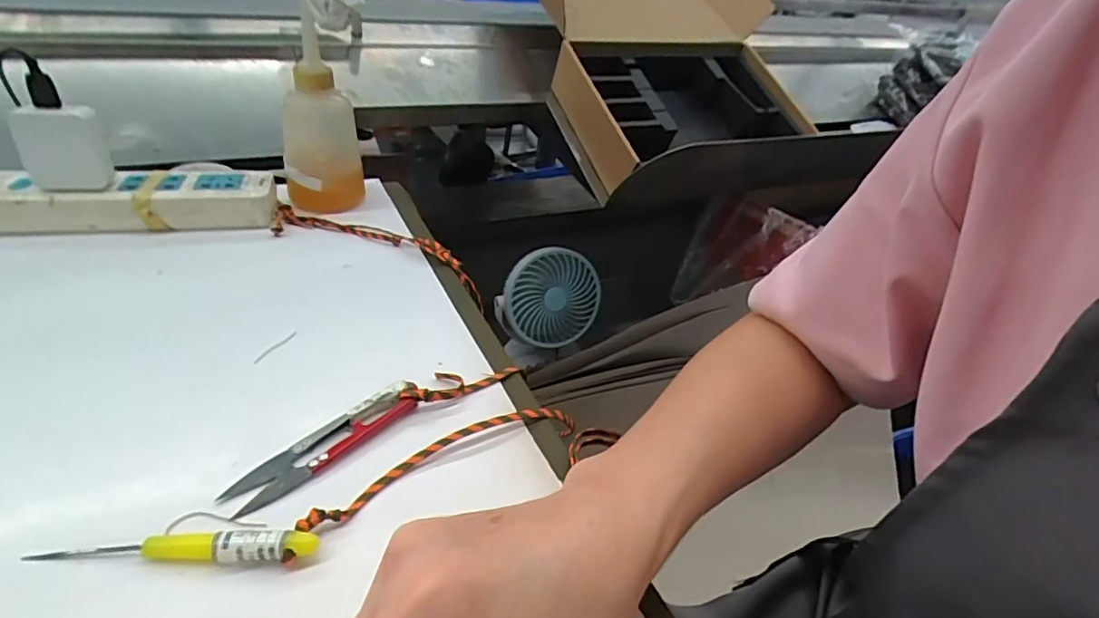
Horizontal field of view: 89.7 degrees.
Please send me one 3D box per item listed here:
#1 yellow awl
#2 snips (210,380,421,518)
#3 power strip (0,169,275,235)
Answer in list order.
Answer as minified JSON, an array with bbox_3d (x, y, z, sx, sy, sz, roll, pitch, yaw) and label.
[{"bbox_3d":[-0.146,0.095,0.220,0.103,0.011,0.011,4,33,-6],"label":"yellow awl"},{"bbox_3d":[-0.109,0.064,0.272,0.021,0.011,0.098,31,39,31],"label":"snips"},{"bbox_3d":[-0.328,-0.086,0.438,0.203,0.037,0.055,-4,35,-18],"label":"power strip"}]

